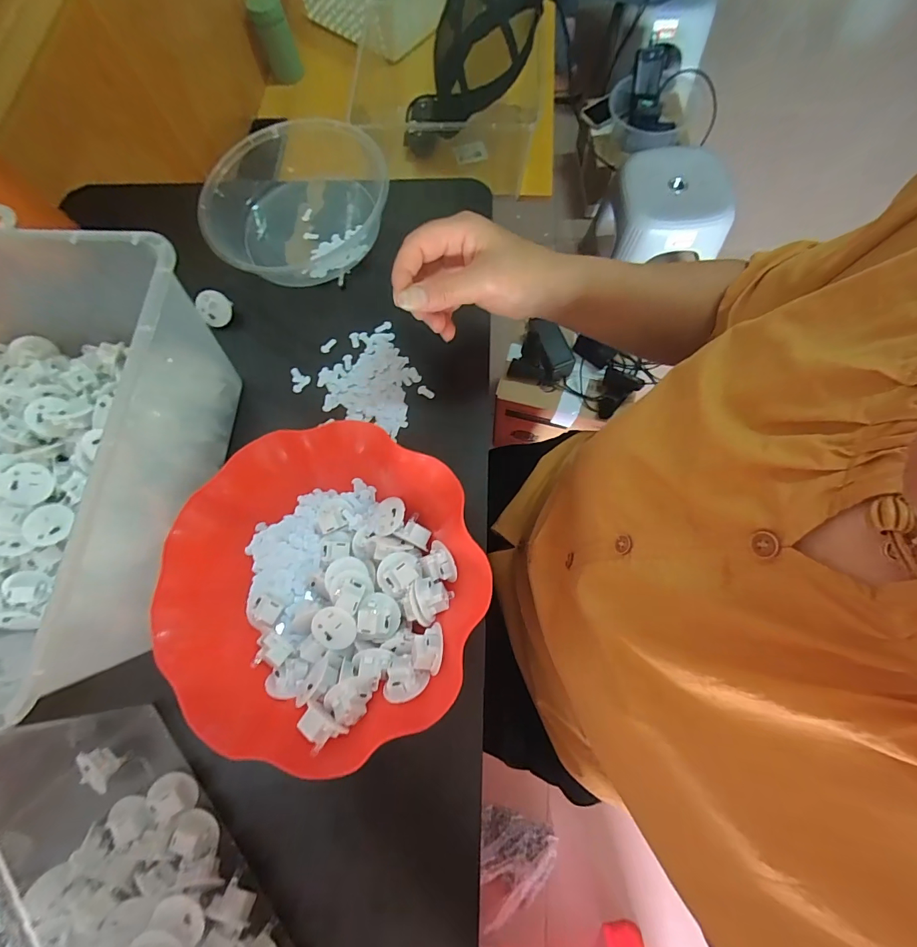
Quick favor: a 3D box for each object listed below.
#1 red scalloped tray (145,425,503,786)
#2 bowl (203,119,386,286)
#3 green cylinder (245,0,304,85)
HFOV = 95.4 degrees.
[{"bbox_3d":[-0.093,0.079,0.315,0.212,0.067,0.216,19,75,7],"label":"red scalloped tray"},{"bbox_3d":[-0.162,-0.283,0.426,0.171,0.056,0.171,-1,74,2],"label":"bowl"},{"bbox_3d":[-0.365,-0.874,0.839,0.066,0.126,0.070,-27,75,-6],"label":"green cylinder"}]

